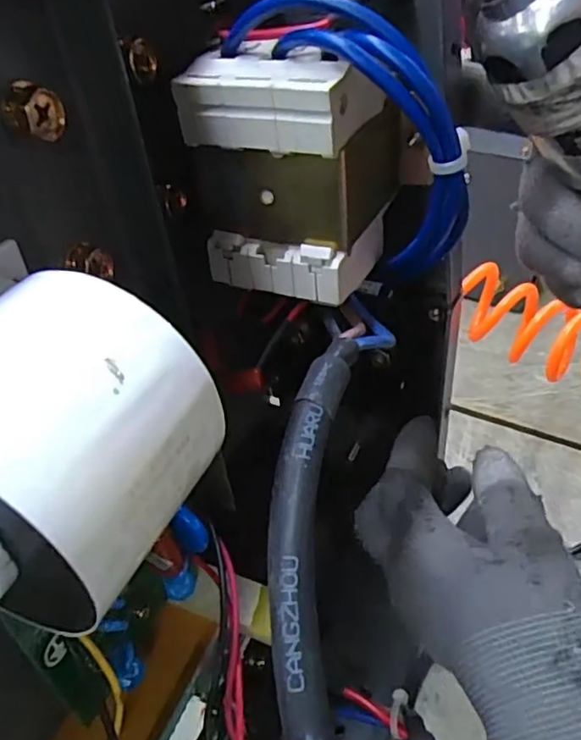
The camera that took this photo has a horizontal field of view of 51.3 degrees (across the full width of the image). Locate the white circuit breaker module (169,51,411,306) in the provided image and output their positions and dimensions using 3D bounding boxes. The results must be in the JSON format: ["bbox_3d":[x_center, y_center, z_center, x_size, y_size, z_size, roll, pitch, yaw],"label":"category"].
[{"bbox_3d":[0.003,-0.072,0.214,0.063,0.074,0.054,8,42,17],"label":"white circuit breaker module"}]

